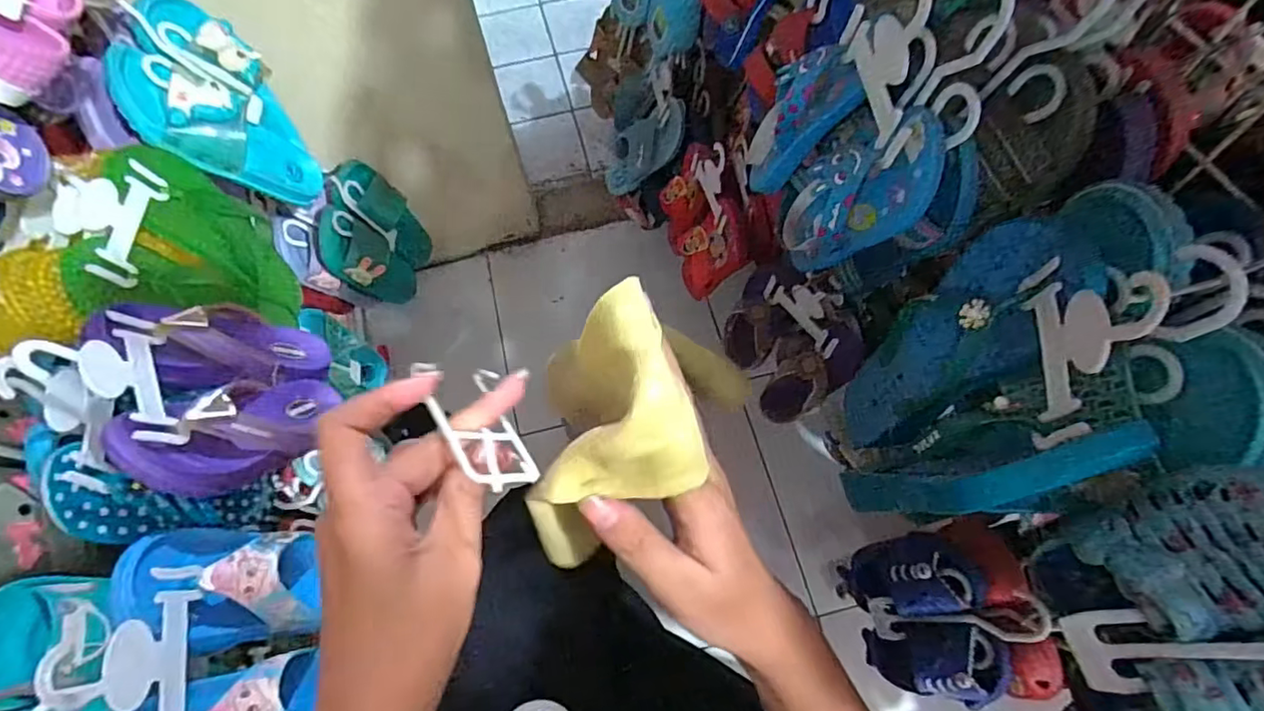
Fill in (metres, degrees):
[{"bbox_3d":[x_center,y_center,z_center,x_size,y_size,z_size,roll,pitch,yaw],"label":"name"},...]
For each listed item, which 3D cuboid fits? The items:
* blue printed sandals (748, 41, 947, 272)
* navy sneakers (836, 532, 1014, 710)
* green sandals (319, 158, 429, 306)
[{"bbox_3d":[0.146,-0.139,0.435,0.056,0.153,0.149,-7,64,-14],"label":"blue printed sandals"},{"bbox_3d":[0.284,0.255,0.584,0.060,0.139,0.153,-3,68,-38],"label":"navy sneakers"},{"bbox_3d":[-0.390,-0.171,0.907,0.075,0.196,0.162,6,66,4],"label":"green sandals"}]

